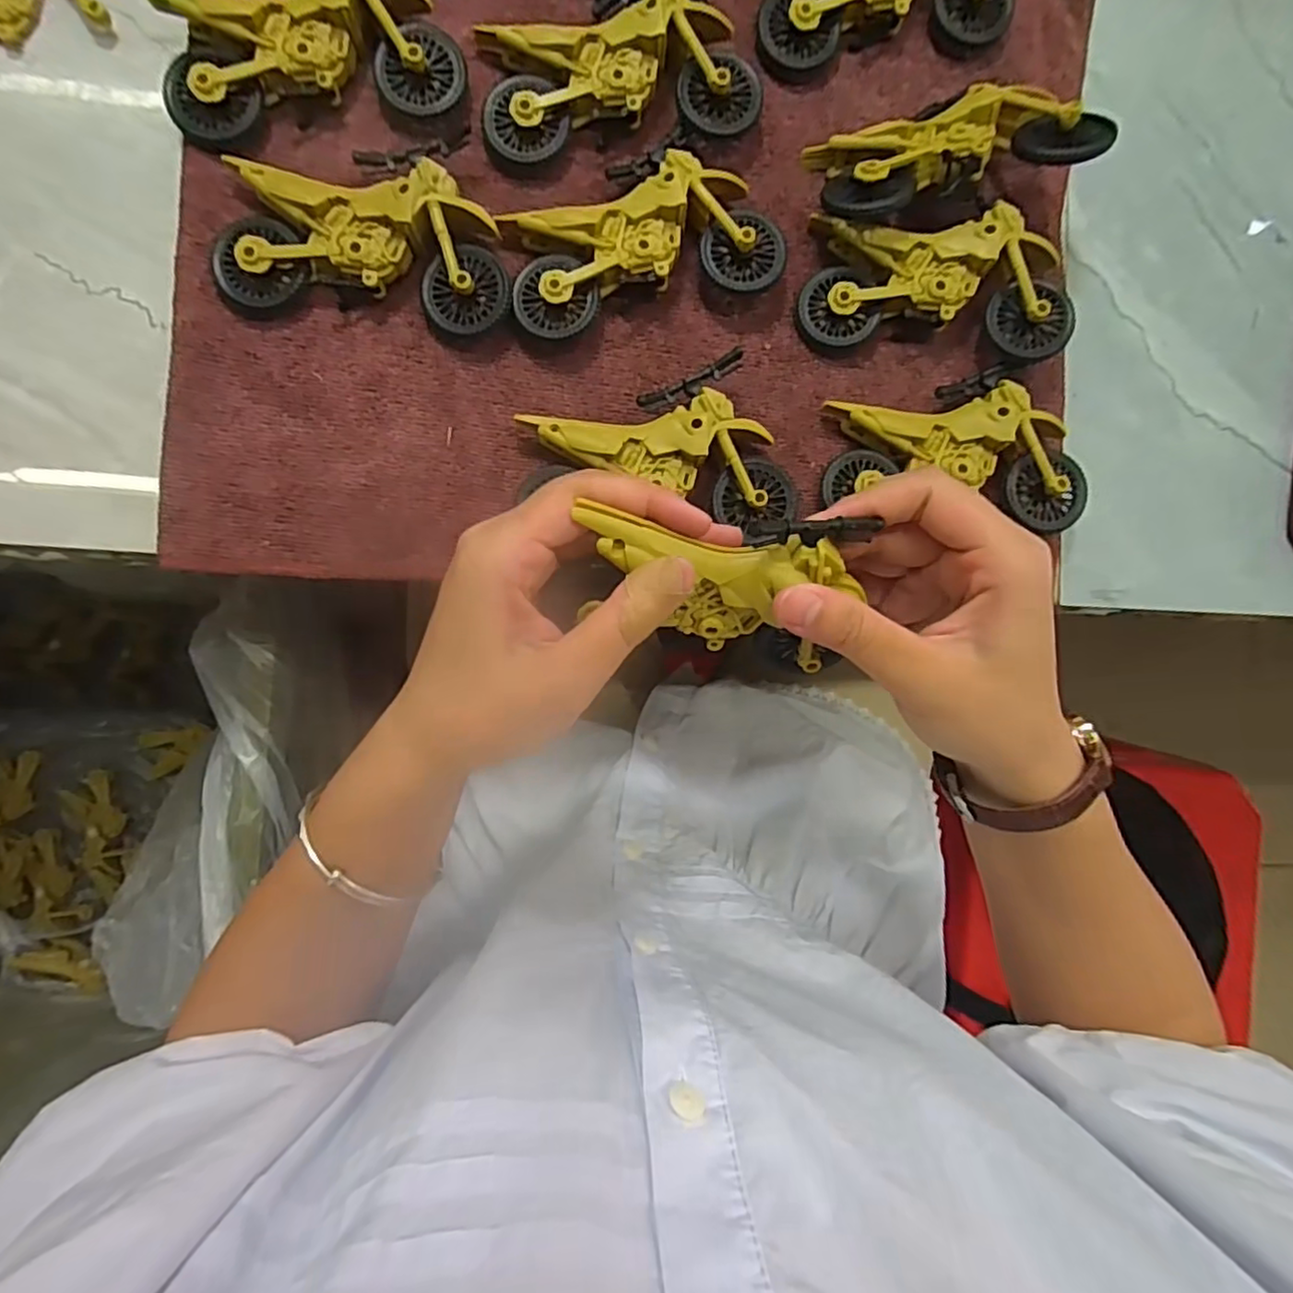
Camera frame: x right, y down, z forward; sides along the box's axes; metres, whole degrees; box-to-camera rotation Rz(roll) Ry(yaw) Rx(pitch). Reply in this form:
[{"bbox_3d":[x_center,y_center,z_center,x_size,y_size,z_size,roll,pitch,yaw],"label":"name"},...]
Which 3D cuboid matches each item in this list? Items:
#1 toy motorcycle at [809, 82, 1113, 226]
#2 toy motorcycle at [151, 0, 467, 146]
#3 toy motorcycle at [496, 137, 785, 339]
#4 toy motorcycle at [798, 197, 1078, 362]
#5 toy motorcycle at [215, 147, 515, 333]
[{"bbox_3d":[0.135,-0.213,0.280,0.122,0.026,0.055,-16,65,0],"label":"toy motorcycle"},{"bbox_3d":[-0.137,-0.242,0.265,0.114,0.021,0.053,-13,91,-5],"label":"toy motorcycle"},{"bbox_3d":[-0.002,-0.176,0.277,0.112,0.022,0.065,-14,91,-5],"label":"toy motorcycle"},{"bbox_3d":[0.128,-0.160,0.287,0.112,0.029,0.058,7,89,-5],"label":"toy motorcycle"},{"bbox_3d":[-0.114,-0.169,0.267,0.112,0.021,0.066,4,90,-5],"label":"toy motorcycle"}]

